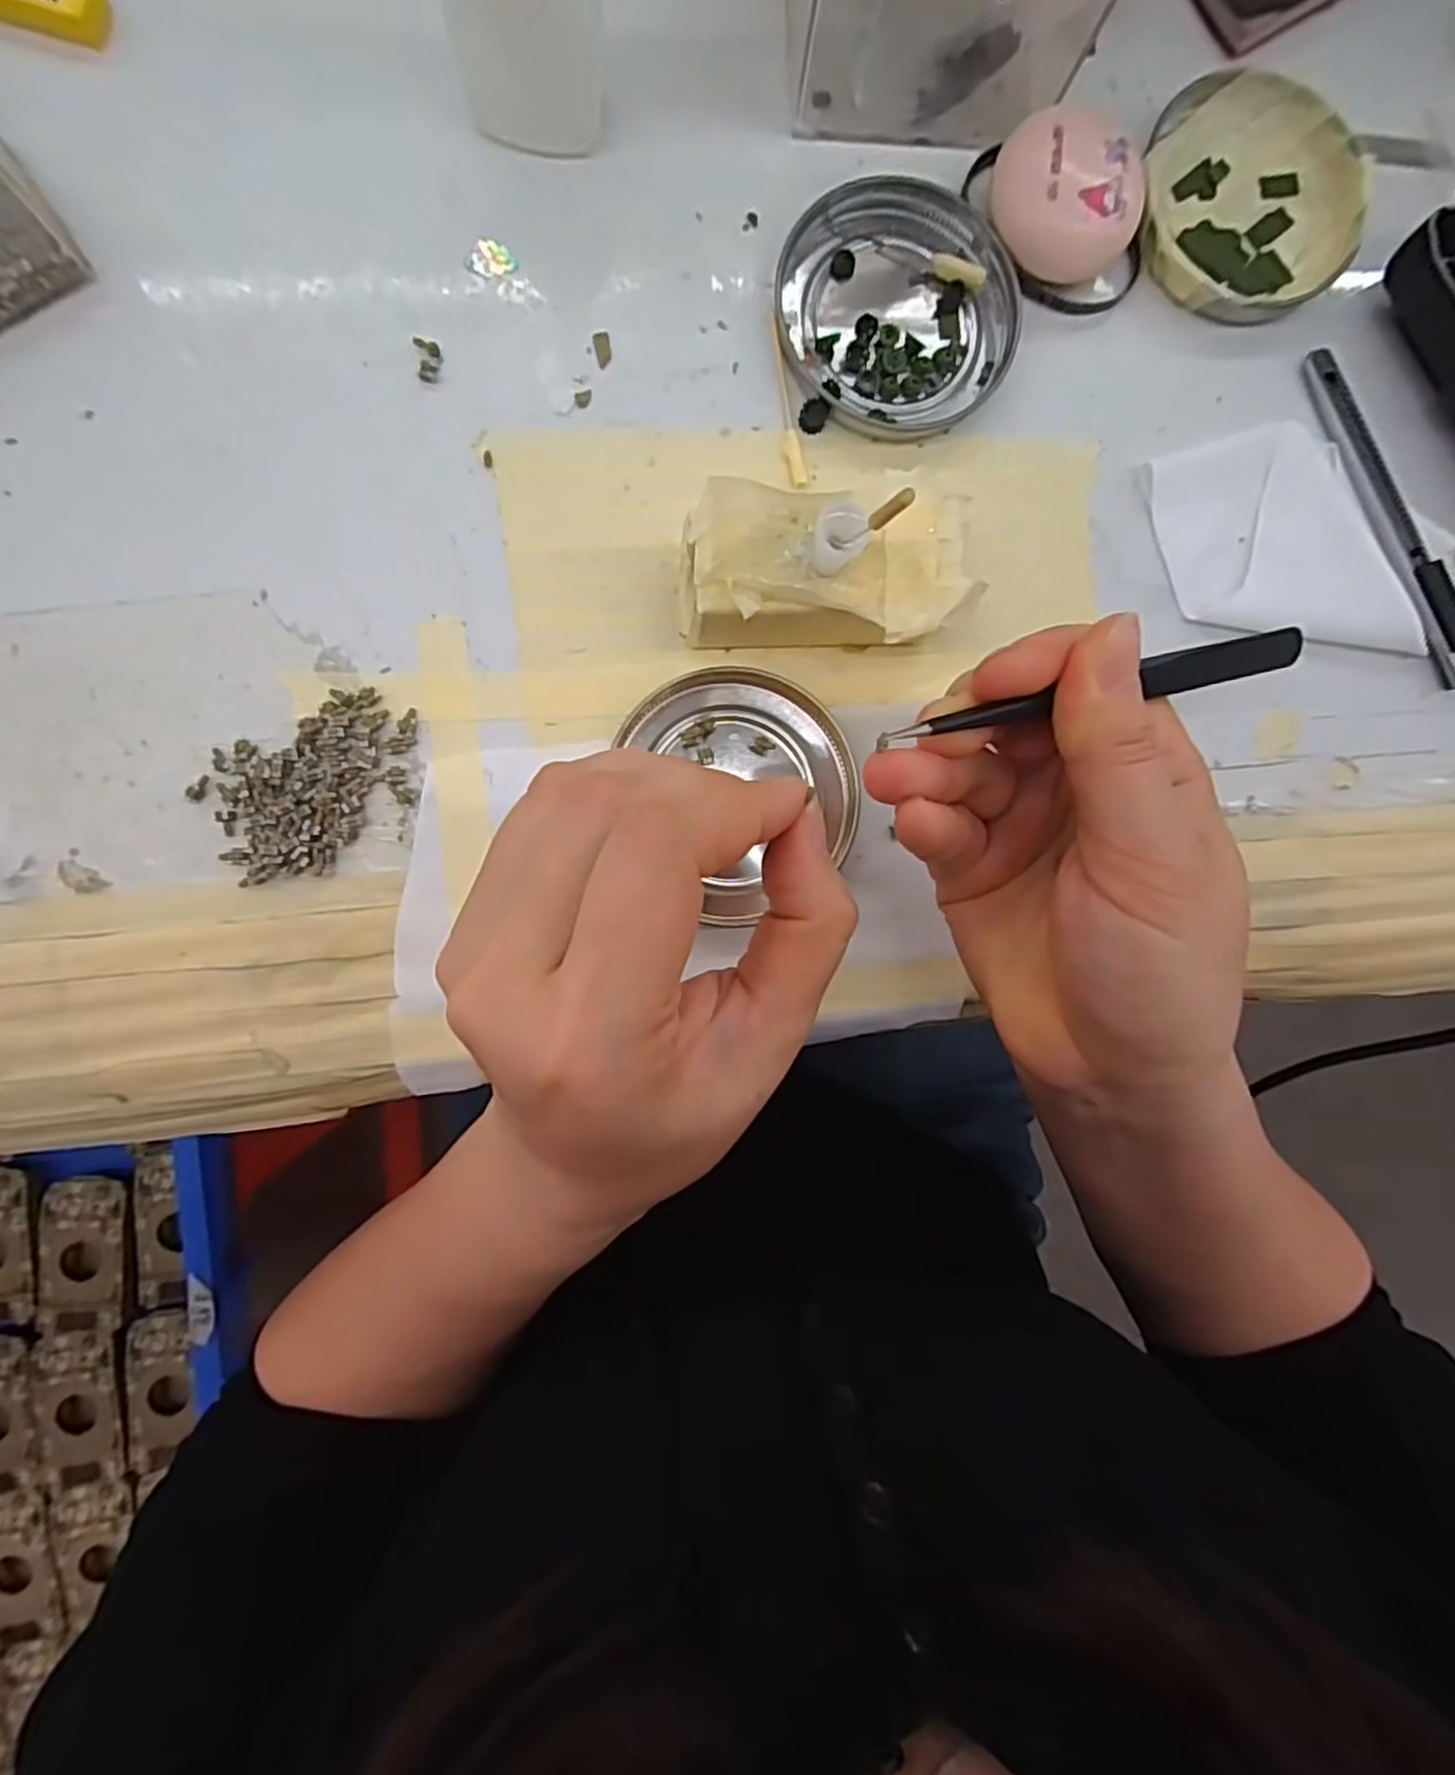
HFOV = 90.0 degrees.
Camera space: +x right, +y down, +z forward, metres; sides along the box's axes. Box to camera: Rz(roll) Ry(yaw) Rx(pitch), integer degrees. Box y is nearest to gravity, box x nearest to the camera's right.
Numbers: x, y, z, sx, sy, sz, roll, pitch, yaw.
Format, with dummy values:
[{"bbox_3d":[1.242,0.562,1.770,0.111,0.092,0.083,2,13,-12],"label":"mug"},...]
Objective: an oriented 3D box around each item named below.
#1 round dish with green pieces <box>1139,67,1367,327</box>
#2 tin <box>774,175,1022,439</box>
[{"bbox_3d":[0.179,-0.235,0.247,0.074,0.010,0.080,0,90,-5],"label":"round dish with green pieces"},{"bbox_3d":[0.055,-0.190,0.238,0.075,0.008,0.078,0,90,-6],"label":"tin"}]

